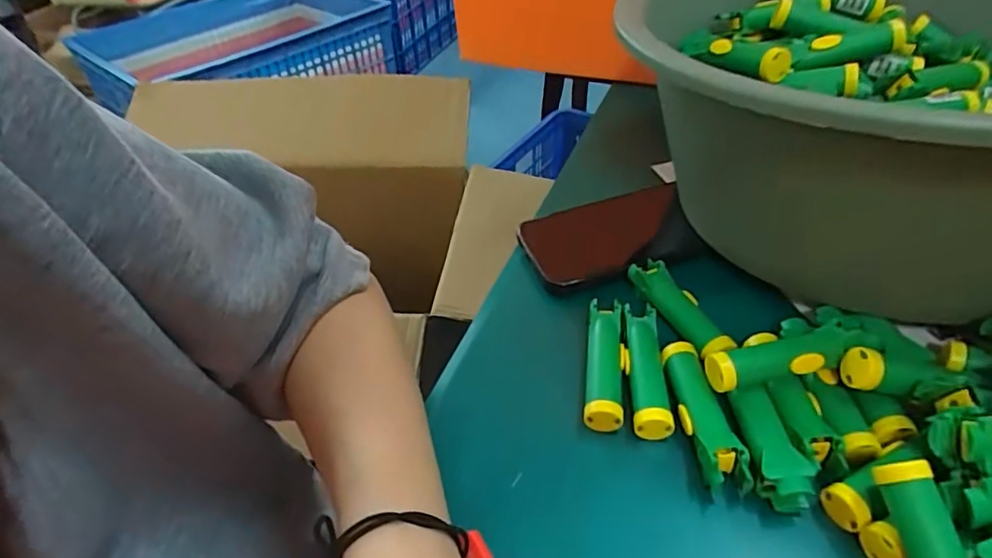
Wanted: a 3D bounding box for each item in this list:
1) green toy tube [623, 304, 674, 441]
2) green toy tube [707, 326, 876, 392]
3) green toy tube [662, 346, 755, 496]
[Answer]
[{"bbox_3d":[0.081,0.047,0.310,0.021,0.016,0.076,-1,42,4],"label":"green toy tube"},{"bbox_3d":[0.143,0.040,0.284,0.075,0.024,0.018,-11,42,-6],"label":"green toy tube"},{"bbox_3d":[0.103,0.067,0.287,0.019,0.019,0.079,-6,42,-1],"label":"green toy tube"}]

